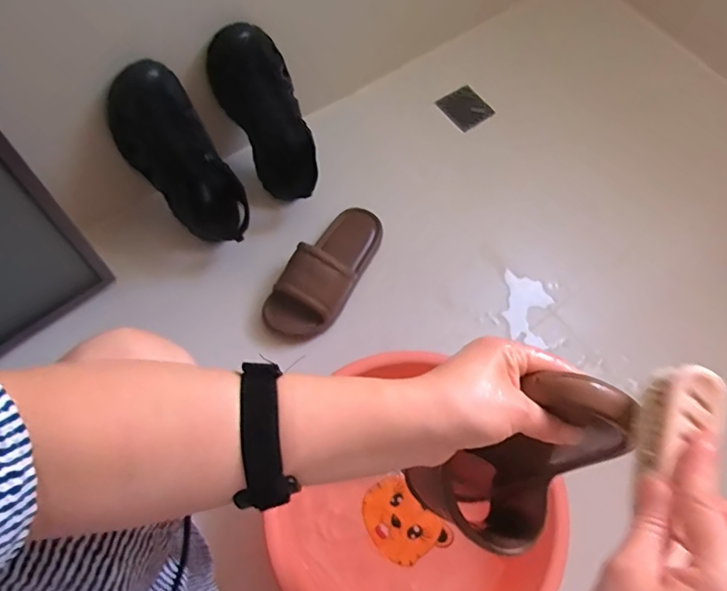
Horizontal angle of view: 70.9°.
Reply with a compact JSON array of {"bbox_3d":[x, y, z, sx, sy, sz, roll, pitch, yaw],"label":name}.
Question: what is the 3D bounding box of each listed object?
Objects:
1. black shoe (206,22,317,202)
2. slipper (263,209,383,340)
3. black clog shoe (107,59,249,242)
[{"bbox_3d":[-0.145,-0.274,0.804,0.085,0.285,0.099,23,58,37],"label":"black shoe"},{"bbox_3d":[-0.059,-0.051,0.853,0.109,0.069,0.271,26,62,10],"label":"slipper"},{"bbox_3d":[-0.257,-0.192,0.764,0.079,0.294,0.099,17,58,31],"label":"black clog shoe"}]

